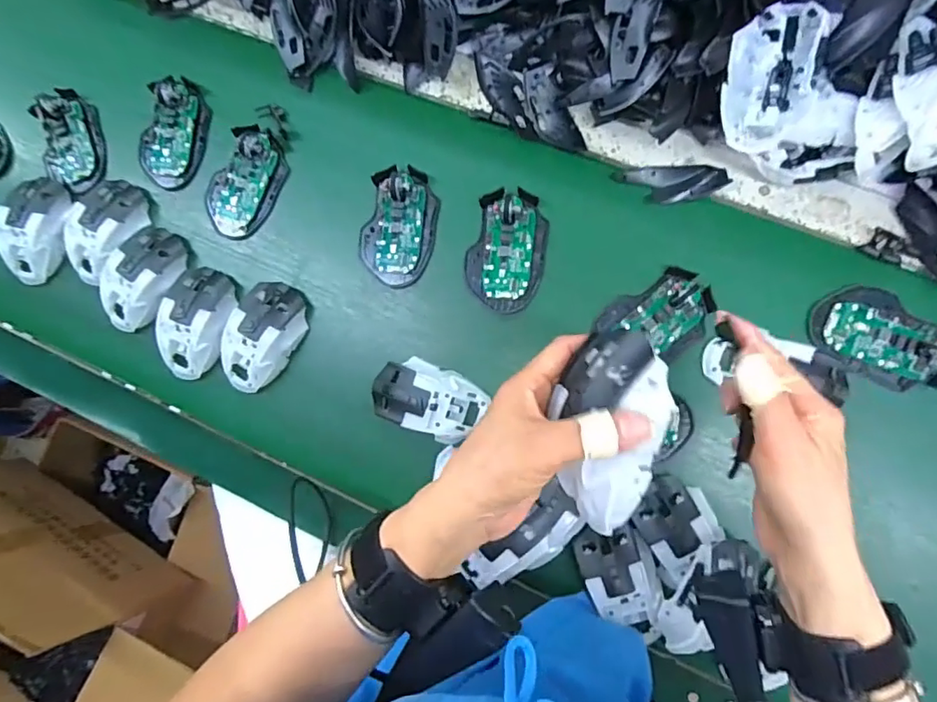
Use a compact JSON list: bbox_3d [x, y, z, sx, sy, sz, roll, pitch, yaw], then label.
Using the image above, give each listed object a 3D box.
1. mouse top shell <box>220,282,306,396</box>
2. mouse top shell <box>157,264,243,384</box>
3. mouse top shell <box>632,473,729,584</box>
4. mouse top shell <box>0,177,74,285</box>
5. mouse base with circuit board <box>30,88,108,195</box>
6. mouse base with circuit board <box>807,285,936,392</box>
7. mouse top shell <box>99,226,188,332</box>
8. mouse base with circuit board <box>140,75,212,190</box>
[{"bbox_3d":[-0.210,-0.014,0.563,0.067,0.037,0.115,22,88,9],"label":"mouse top shell"},{"bbox_3d":[-0.283,-0.029,0.571,0.065,0.031,0.112,22,88,9],"label":"mouse top shell"},{"bbox_3d":[0.182,0.149,0.484,0.064,0.021,0.071,-33,68,-15],"label":"mouse top shell"},{"bbox_3d":[-0.474,-0.132,0.605,0.071,0.033,0.113,17,87,8],"label":"mouse top shell"},{"bbox_3d":[-0.443,-0.233,0.614,0.068,0.021,0.118,-14,83,6],"label":"mouse base with circuit board"},{"bbox_3d":[0.359,-0.013,0.476,0.116,0.020,0.076,22,88,9],"label":"mouse base with circuit board"},{"bbox_3d":[-0.350,-0.079,0.585,0.067,0.031,0.111,37,90,9],"label":"mouse top shell"},{"bbox_3d":[-0.319,-0.235,0.593,0.066,0.023,0.114,15,87,8],"label":"mouse base with circuit board"}]

